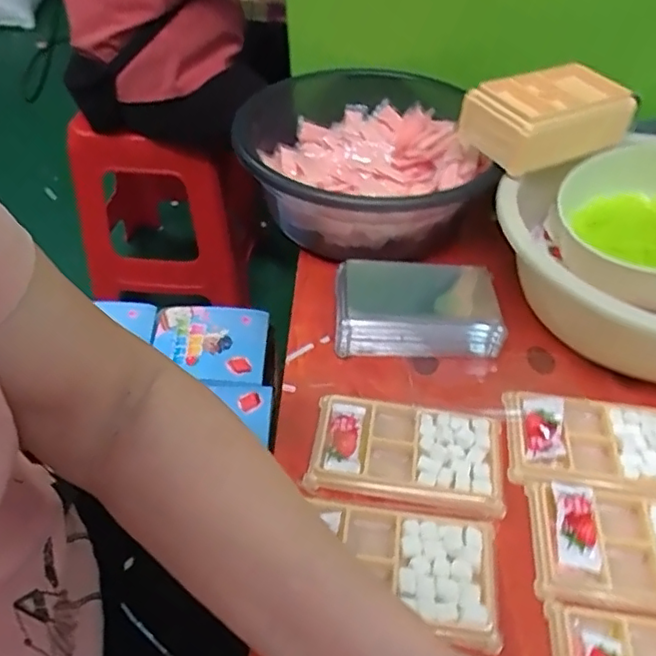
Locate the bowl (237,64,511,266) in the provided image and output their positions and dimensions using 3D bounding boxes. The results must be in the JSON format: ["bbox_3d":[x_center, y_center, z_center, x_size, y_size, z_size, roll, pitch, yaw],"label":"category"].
[{"bbox_3d":[0.040,-0.177,0.621,0.257,0.082,0.281,14,47,11],"label":"bowl"}]

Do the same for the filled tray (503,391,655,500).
[{"bbox_3d":[0.198,0.084,0.440,0.130,0.015,0.078,9,46,7],"label":"filled tray"}]

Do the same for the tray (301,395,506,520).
[{"bbox_3d":[0.056,0.091,0.433,0.132,0.014,0.080,8,46,7],"label":"tray"}]

